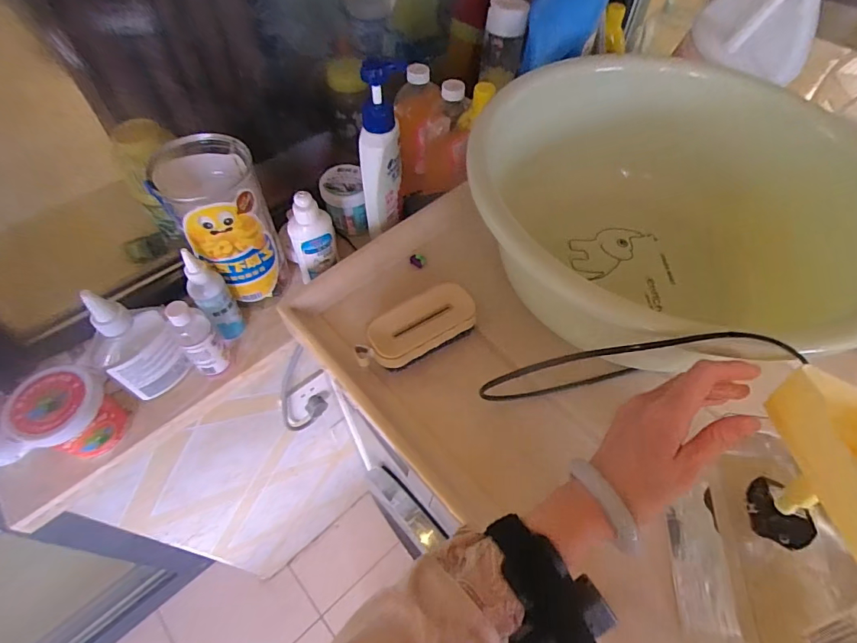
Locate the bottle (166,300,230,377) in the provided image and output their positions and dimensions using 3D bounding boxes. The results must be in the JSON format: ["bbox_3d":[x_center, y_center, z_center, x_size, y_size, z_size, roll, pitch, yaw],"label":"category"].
[{"bbox_3d":[-0.254,0.019,0.502,0.039,0.115,0.033,-39,65,-23],"label":"bottle"}]

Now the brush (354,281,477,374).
[{"bbox_3d":[-0.014,0.010,0.494,0.135,0.032,0.063,-31,62,-19],"label":"brush"}]

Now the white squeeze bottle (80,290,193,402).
[{"bbox_3d":[-0.305,0.022,0.474,0.037,0.154,0.076,30,61,18],"label":"white squeeze bottle"}]

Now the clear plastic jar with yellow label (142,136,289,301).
[{"bbox_3d":[-0.231,-0.108,0.529,0.098,0.172,0.090,0,56,-1],"label":"clear plastic jar with yellow label"}]

